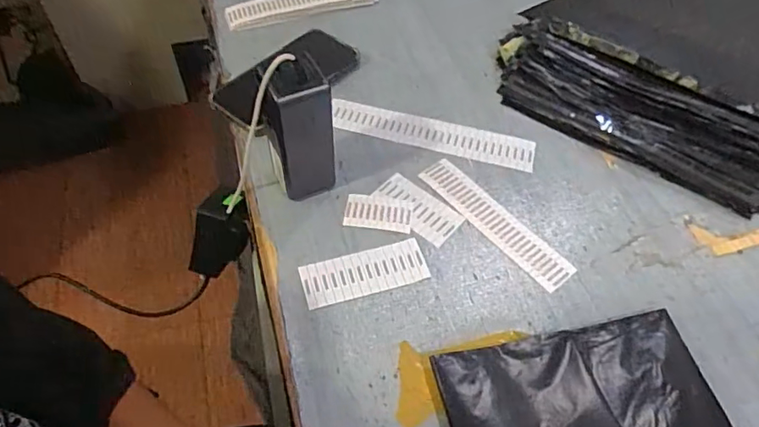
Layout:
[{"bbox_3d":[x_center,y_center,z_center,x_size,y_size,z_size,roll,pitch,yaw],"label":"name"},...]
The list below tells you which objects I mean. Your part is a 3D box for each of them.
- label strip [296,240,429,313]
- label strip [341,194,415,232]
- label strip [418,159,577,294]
[{"bbox_3d":[-0.013,0.053,0.486,0.110,0.005,0.043,-14,54,-11],"label":"label strip"},{"bbox_3d":[-0.001,-0.001,0.526,0.064,0.006,0.037,6,53,4],"label":"label strip"},{"bbox_3d":[0.109,0.006,0.522,0.039,0.004,0.172,-34,60,-24],"label":"label strip"}]

